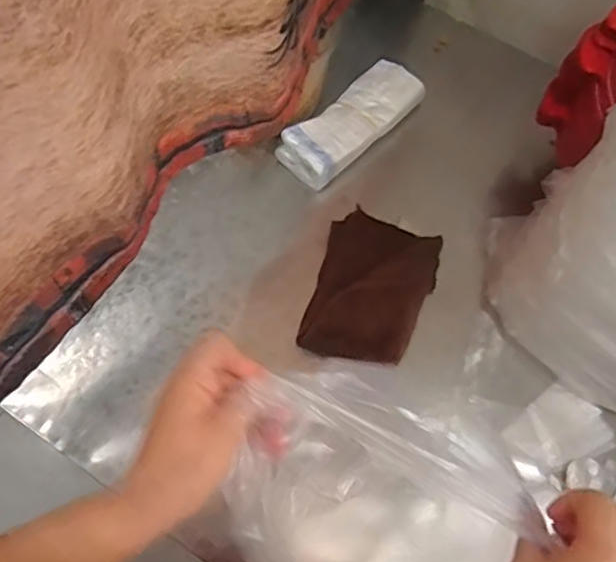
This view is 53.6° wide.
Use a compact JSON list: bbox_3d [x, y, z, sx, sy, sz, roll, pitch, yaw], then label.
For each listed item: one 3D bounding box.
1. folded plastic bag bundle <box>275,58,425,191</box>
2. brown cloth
[{"bbox_3d":[0.058,-0.207,0.791,0.080,0.048,0.219,39,68,14],"label":"folded plastic bag bundle"},{"bbox_3d":[0.074,0.008,0.688,0.127,0.030,0.177,16,65,4],"label":"brown cloth"}]

